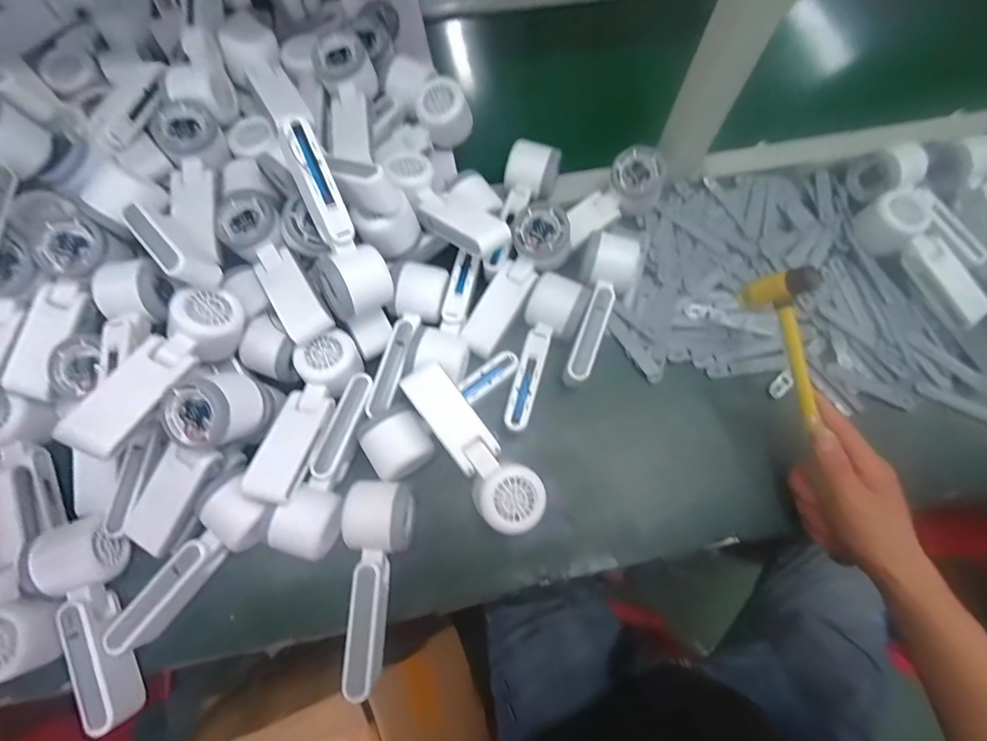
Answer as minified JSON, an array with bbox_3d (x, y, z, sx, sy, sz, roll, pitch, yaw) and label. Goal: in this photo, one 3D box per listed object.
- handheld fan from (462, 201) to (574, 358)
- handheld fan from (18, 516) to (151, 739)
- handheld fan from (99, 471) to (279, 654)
[{"bbox_3d":[0.023,-0.093,0.484,0.056,0.042,0.164,33,93,9],"label":"handheld fan"},{"bbox_3d":[-0.337,0.210,0.391,0.065,0.050,0.170,-21,73,-9],"label":"handheld fan"},{"bbox_3d":[-0.258,0.161,0.398,0.167,0.053,0.057,-39,76,-14],"label":"handheld fan"}]

